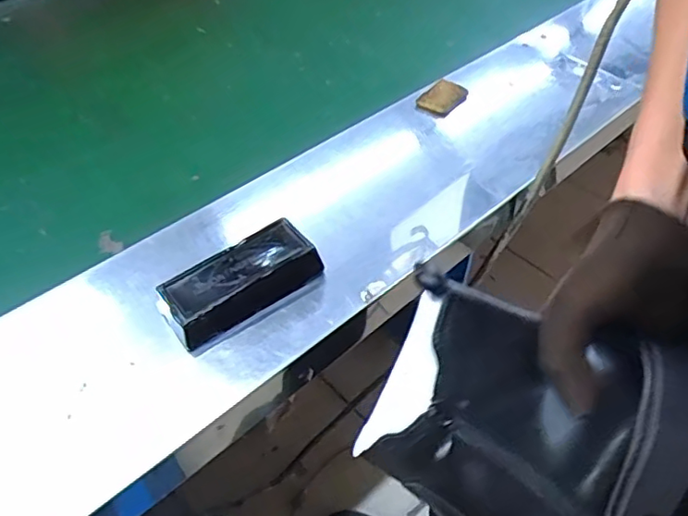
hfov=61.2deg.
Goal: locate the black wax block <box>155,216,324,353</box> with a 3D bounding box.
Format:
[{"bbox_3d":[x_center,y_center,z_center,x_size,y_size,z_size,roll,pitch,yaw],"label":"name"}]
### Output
[{"bbox_3d":[-0.103,0.024,0.580,0.154,0.045,0.061,-30,54,-25],"label":"black wax block"}]

